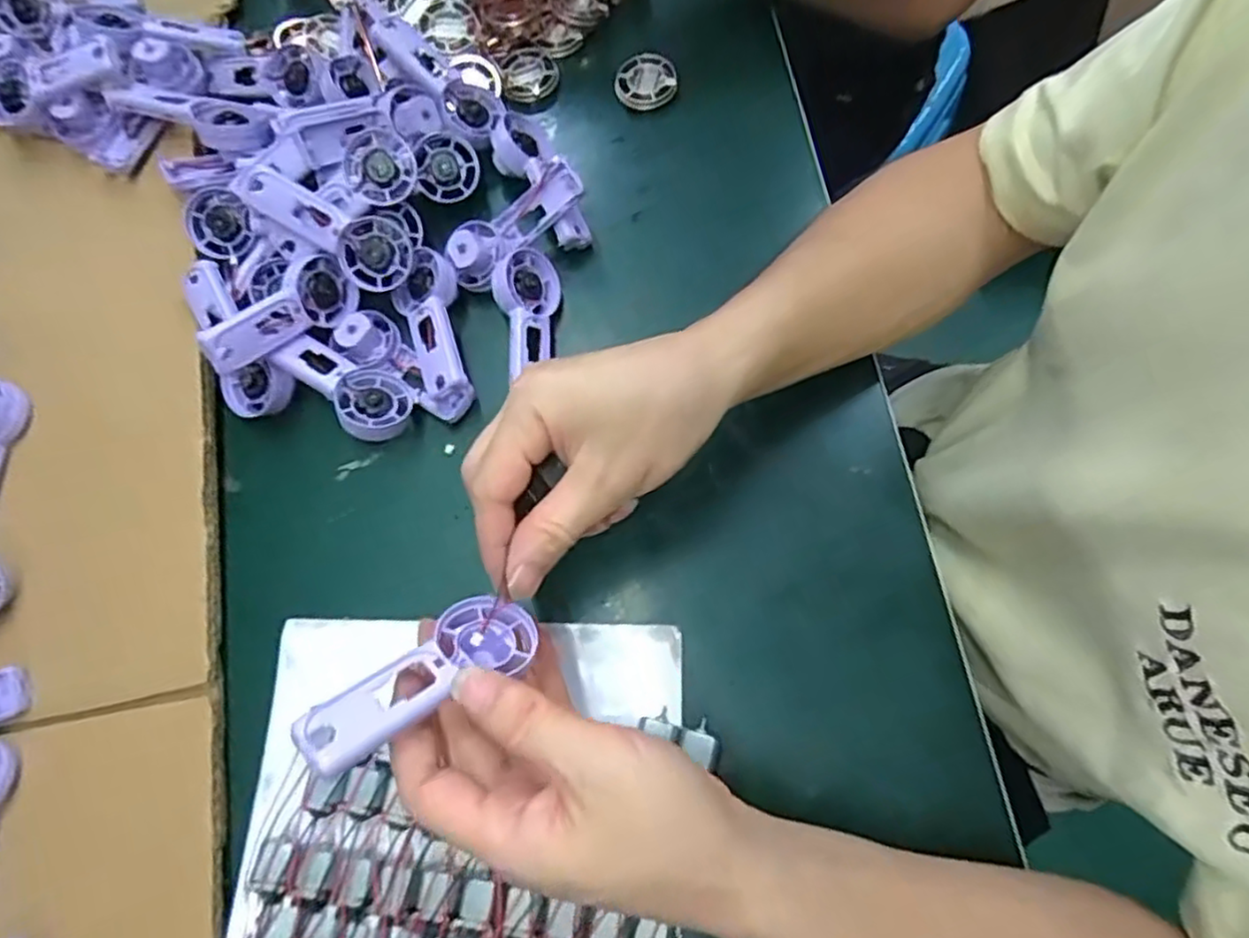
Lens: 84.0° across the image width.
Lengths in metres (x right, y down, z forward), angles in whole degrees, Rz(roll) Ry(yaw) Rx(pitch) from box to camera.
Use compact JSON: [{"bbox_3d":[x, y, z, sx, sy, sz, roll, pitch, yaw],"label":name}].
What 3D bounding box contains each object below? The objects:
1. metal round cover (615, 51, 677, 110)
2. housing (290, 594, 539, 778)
[{"bbox_3d":[0.014,-0.250,0.449,0.038,0.012,0.034,7,74,7],"label":"metal round cover"},{"bbox_3d":[-0.073,0.077,0.257,0.036,0.017,0.096,46,40,14],"label":"housing"}]

